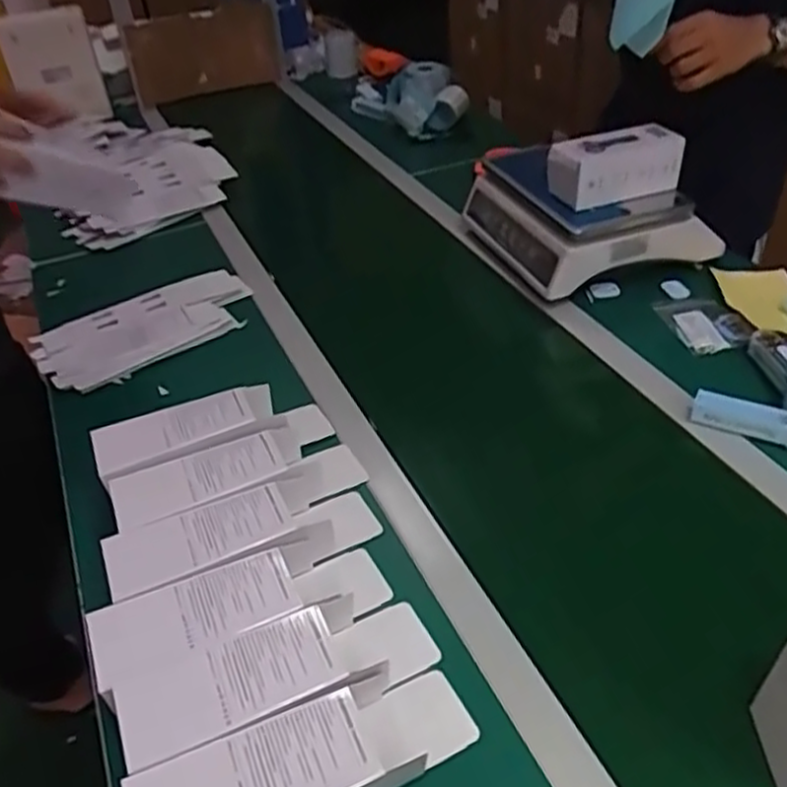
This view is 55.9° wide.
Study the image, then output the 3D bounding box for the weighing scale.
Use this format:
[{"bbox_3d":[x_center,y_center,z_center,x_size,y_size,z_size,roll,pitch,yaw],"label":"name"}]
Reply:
[{"bbox_3d":[0.279,-0.278,1.094,0.275,0.139,0.274,-17,41,-13],"label":"weighing scale"}]

